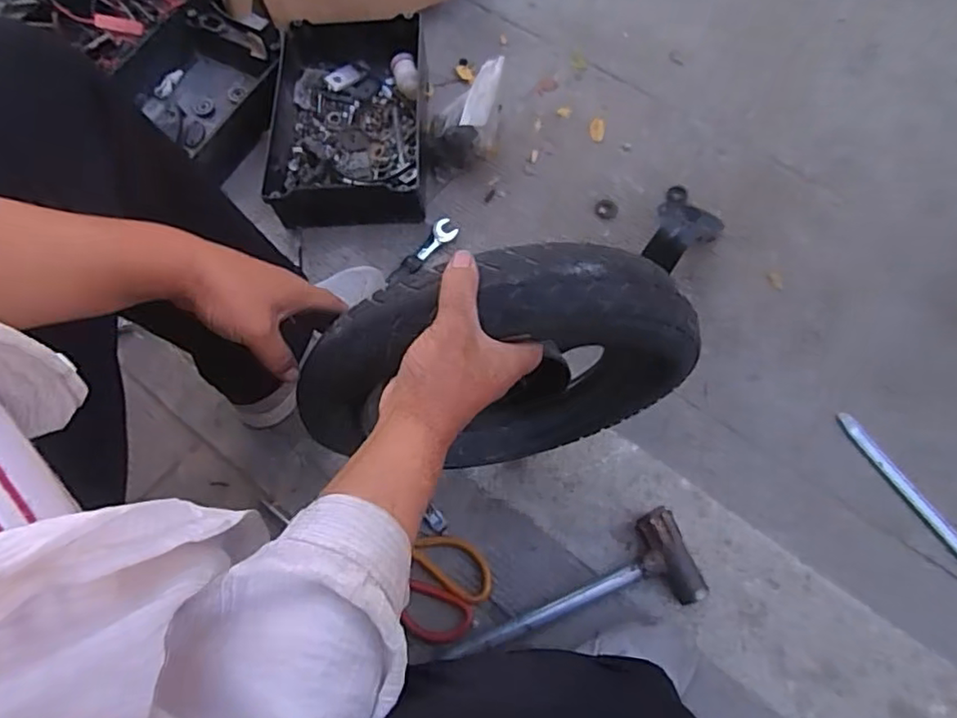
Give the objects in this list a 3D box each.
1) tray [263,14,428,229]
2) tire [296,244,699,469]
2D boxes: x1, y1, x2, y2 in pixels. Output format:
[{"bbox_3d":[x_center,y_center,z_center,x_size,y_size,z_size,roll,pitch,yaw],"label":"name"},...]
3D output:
[{"bbox_3d":[-0.192,-0.350,0.909,0.226,0.074,0.331,-3,66,1],"label":"tray"},{"bbox_3d":[0.019,0.021,0.543,0.321,0.315,0.055,-13,66,-3],"label":"tire"}]

